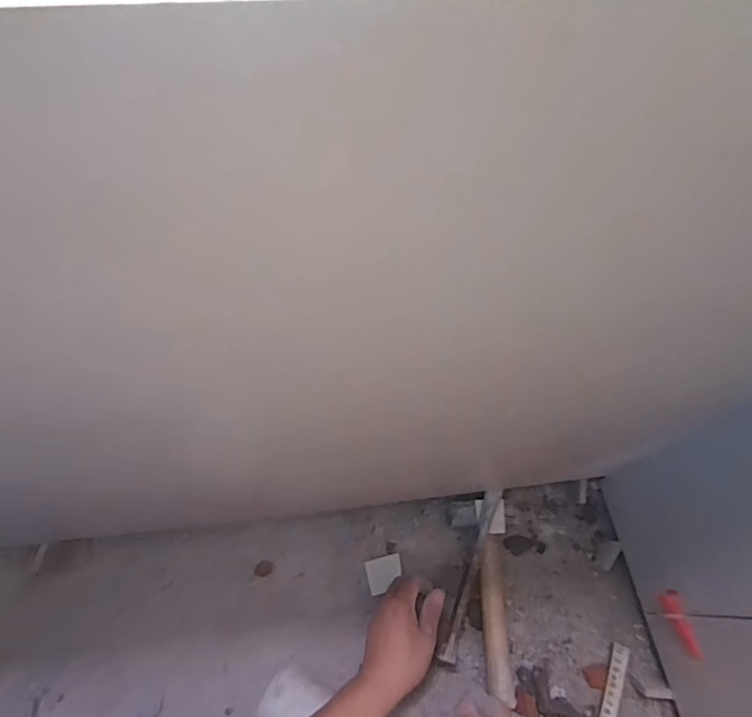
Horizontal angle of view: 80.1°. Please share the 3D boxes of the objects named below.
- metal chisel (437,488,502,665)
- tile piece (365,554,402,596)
[{"bbox_3d":[0.129,0.282,0.597,0.021,0.015,0.223,21,66,9],"label":"metal chisel"},{"bbox_3d":[0.013,0.307,0.634,0.050,0.009,0.043,-12,63,-8],"label":"tile piece"}]

